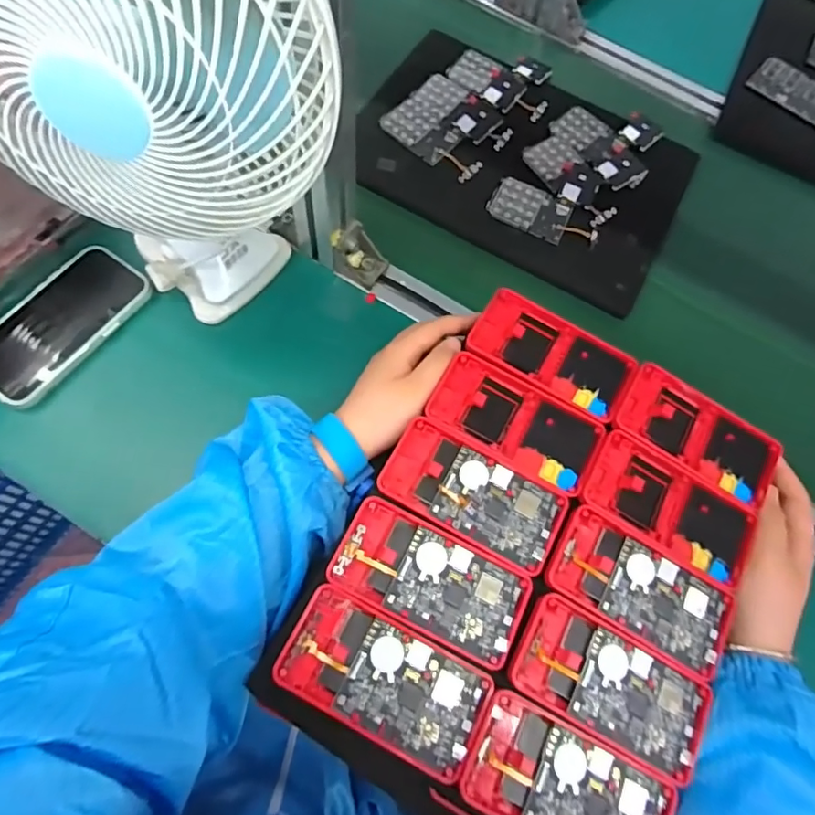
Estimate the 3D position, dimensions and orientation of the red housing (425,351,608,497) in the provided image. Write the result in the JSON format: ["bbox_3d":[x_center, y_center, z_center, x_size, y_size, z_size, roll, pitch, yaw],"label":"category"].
[{"bbox_3d":[0.079,0.012,0.385,0.117,0.018,0.061,29,72,8],"label":"red housing"}]

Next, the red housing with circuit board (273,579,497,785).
[{"bbox_3d":[-0.013,0.162,0.316,0.121,0.010,0.062,27,72,8],"label":"red housing with circuit board"}]

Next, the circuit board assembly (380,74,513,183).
[{"bbox_3d":[0.044,-0.302,0.568,0.115,0.010,0.108,36,73,10],"label":"circuit board assembly"}]

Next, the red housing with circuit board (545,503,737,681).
[{"bbox_3d":[0.154,0.118,0.349,0.119,0.019,0.060,28,72,8],"label":"red housing with circuit board"}]

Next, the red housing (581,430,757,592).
[{"bbox_3d":[0.184,0.070,0.375,0.116,0.026,0.061,29,72,8],"label":"red housing"}]

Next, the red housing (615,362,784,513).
[{"bbox_3d":[0.216,0.018,0.393,0.117,0.022,0.066,31,72,9],"label":"red housing"}]

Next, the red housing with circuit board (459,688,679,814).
[{"bbox_3d":[0.094,0.221,0.306,0.121,0.019,0.062,28,72,8],"label":"red housing with circuit board"}]

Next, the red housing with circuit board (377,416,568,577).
[{"bbox_3d":[0.045,0.058,0.360,0.119,0.008,0.059,28,72,8],"label":"red housing with circuit board"}]

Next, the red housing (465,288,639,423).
[{"bbox_3d":[0.110,-0.040,0.404,0.119,0.013,0.063,29,72,8],"label":"red housing"}]

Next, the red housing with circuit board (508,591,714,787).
[{"bbox_3d":[0.126,0.172,0.330,0.119,0.016,0.061,28,72,8],"label":"red housing with circuit board"}]

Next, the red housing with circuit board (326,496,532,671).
[{"bbox_3d":[0.015,0.110,0.338,0.120,0.010,0.060,27,72,7],"label":"red housing with circuit board"}]

